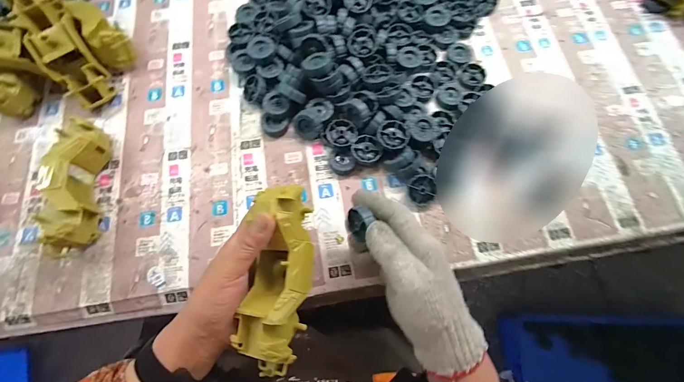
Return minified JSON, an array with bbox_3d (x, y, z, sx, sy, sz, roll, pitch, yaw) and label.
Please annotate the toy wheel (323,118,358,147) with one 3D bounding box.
[{"bbox_3d":[0.000,-0.077,0.431,0.042,0.011,0.036,31,74,11],"label":"toy wheel"}]

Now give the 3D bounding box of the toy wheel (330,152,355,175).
[{"bbox_3d":[0.001,-0.036,0.428,0.033,0.016,0.026,7,71,4],"label":"toy wheel"}]

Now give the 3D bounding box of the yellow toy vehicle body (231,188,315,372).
[{"bbox_3d":[-0.063,0.082,0.310,0.064,0.055,0.172,6,81,3],"label":"yellow toy vehicle body"}]

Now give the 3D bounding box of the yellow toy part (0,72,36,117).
[{"bbox_3d":[-0.468,-0.133,0.459,0.035,0.056,0.051,35,76,11],"label":"yellow toy part"}]

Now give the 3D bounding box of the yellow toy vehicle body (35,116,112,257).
[{"bbox_3d":[-0.332,-0.004,0.399,0.050,0.061,0.159,-3,72,-1],"label":"yellow toy vehicle body"}]

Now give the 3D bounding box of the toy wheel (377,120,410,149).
[{"bbox_3d":[0.068,-0.072,0.421,0.041,0.014,0.038,0,72,0],"label":"toy wheel"}]

